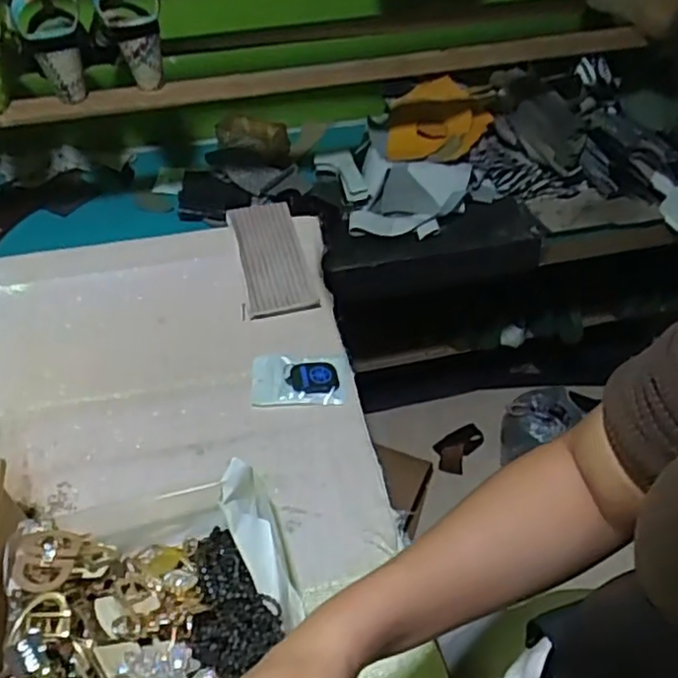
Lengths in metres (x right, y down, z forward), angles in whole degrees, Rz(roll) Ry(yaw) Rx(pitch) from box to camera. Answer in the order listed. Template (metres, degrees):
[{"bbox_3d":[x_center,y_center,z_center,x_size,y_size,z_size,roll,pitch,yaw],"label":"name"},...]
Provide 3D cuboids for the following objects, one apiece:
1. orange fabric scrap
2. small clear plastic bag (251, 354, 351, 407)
[{"bbox_3d":[0.163,-0.362,1.121,0.160,0.081,0.132,4,46,4],"label":"orange fabric scrap"},{"bbox_3d":[-0.041,0.040,0.719,0.100,0.007,0.067,1,47,-1],"label":"small clear plastic bag"}]

